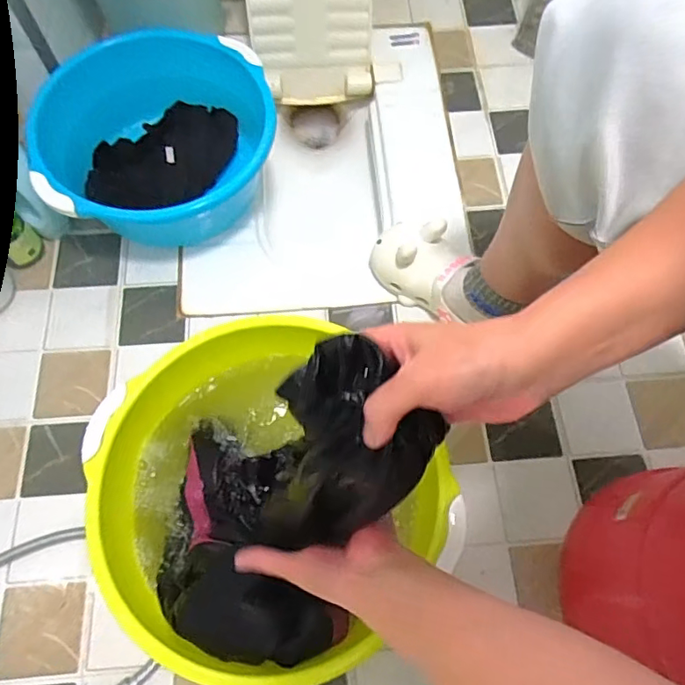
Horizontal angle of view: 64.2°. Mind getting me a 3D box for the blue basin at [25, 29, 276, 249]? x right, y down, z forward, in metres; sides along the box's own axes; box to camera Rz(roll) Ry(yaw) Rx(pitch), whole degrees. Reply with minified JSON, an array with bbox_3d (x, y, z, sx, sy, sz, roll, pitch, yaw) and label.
[{"bbox_3d":[-0.259,-0.279,0.806,0.311,0.154,0.302,0,67,-1],"label":"blue basin"}]

